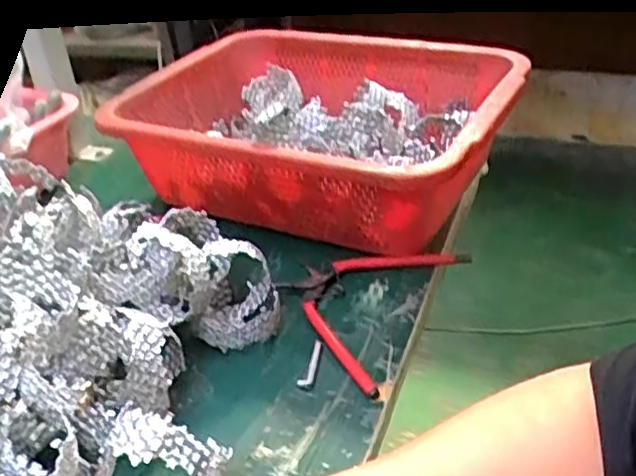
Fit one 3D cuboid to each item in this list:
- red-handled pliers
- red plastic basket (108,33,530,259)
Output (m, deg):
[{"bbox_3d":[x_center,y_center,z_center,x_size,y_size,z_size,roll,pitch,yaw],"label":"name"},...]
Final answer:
[{"bbox_3d":[0.031,0.042,0.507,0.113,0.013,0.154,16,39,30],"label":"red-handled pliers"},{"bbox_3d":[0.004,-0.094,0.626,0.321,0.117,0.247,13,37,26],"label":"red plastic basket"}]

